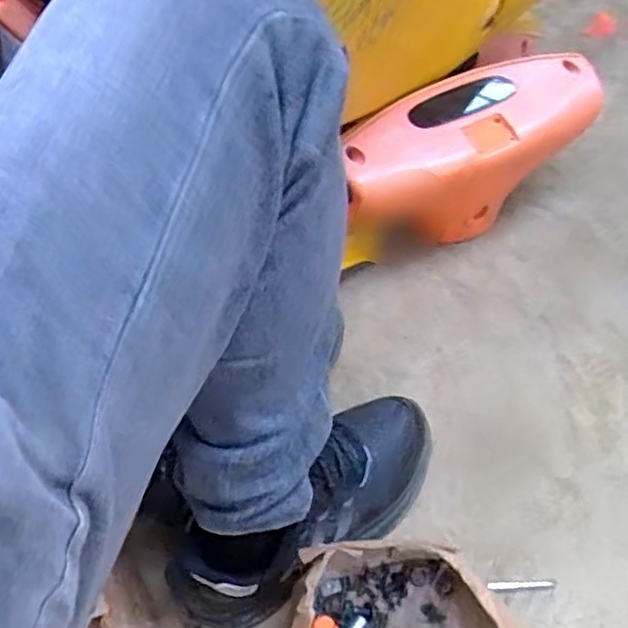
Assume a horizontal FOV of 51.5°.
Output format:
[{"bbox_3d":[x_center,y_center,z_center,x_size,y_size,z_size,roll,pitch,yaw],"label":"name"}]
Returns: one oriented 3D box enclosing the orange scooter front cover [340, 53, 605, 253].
[{"bbox_3d":[0.159,-0.158,0.683,0.257,0.158,0.091,-17,58,-6],"label":"orange scooter front cover"}]

